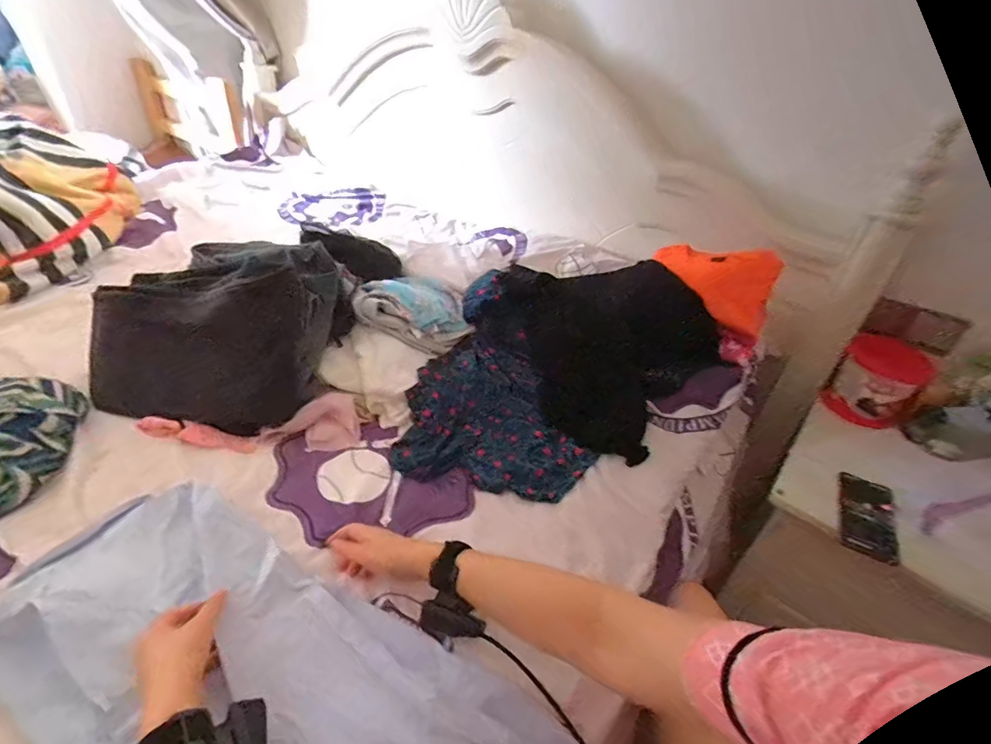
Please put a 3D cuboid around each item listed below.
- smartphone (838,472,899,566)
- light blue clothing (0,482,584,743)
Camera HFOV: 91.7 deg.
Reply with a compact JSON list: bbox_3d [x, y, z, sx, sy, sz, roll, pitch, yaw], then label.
[{"bbox_3d":[0.562,0.215,0.730,0.069,0.015,0.135,13,47,23],"label":"smartphone"},{"bbox_3d":[-0.210,0.313,0.469,0.619,0.052,0.253,25,41,17],"label":"light blue clothing"}]

